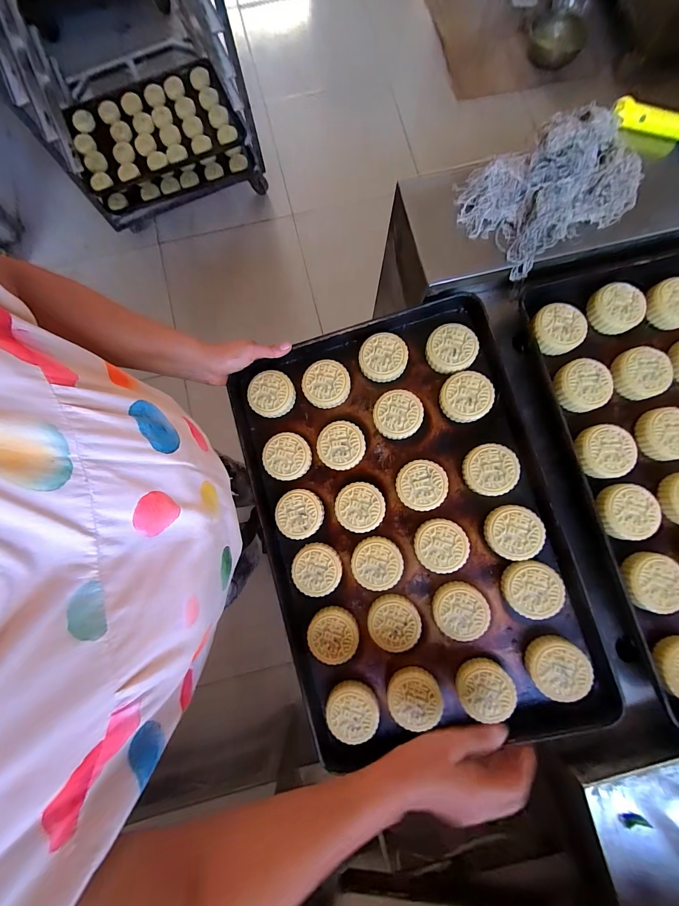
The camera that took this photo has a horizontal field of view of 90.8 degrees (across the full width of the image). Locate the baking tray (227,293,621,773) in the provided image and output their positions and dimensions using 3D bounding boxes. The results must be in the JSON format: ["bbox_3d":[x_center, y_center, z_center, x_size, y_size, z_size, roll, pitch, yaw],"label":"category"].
[{"bbox_3d":[0.089,0.097,0.481,0.399,0.036,0.576,-16,83,6],"label":"baking tray"}]

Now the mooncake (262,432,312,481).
[{"bbox_3d":[-0.079,0.005,0.502,0.071,0.019,0.067,-24,81,-4],"label":"mooncake"}]

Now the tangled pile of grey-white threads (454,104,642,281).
[{"bbox_3d":[0.292,-0.368,0.466,0.223,0.073,0.152,-29,81,-5],"label":"tangled pile of grey-white threads"}]

